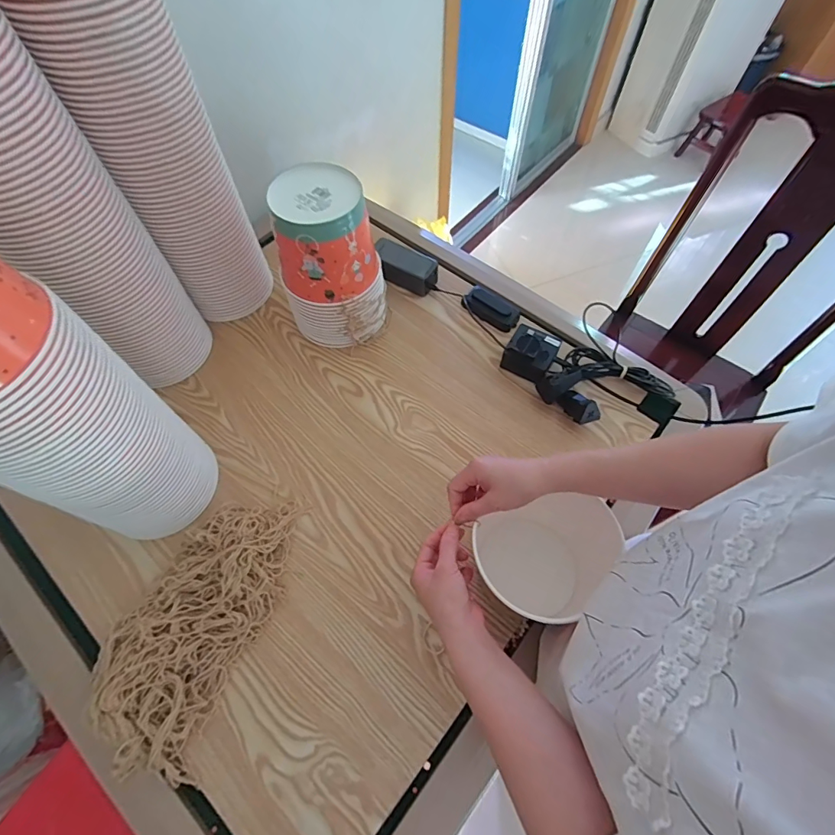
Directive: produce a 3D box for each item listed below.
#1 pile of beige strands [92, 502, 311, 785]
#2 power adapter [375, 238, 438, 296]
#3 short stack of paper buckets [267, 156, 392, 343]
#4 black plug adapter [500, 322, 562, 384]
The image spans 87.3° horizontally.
[{"bbox_3d":[-0.273,0.241,0.542,0.156,0.065,0.314,15,63,8],"label":"pile of beige strands"},{"bbox_3d":[-0.022,-0.281,0.827,0.129,0.065,0.057,29,66,16],"label":"power adapter"},{"bbox_3d":[-0.134,-0.239,0.698,0.152,0.246,0.147,-11,62,-6],"label":"short stack of paper buckets"},{"bbox_3d":[0.189,-0.107,0.733,0.074,0.059,0.066,31,66,16],"label":"black plug adapter"}]

